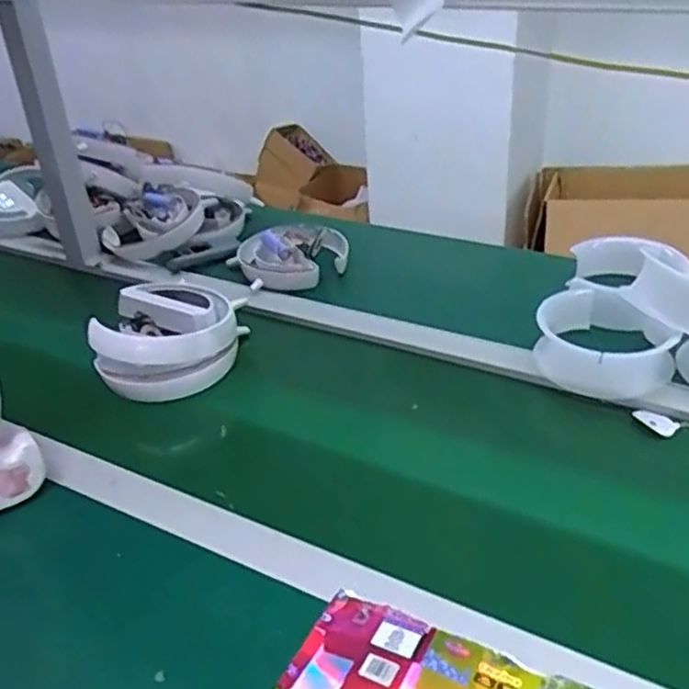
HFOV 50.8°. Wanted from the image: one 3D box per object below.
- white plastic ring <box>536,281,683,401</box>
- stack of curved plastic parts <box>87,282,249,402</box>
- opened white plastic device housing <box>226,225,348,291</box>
[{"bbox_3d":[0.275,-0.007,0.768,0.134,0.057,0.141,7,34,18],"label":"white plastic ring"},{"bbox_3d":[-0.200,-0.012,0.861,0.157,0.083,0.143,-3,33,3],"label":"stack of curved plastic parts"},{"bbox_3d":[-0.074,-0.124,0.995,0.145,0.048,0.121,-20,35,-22],"label":"opened white plastic device housing"}]

